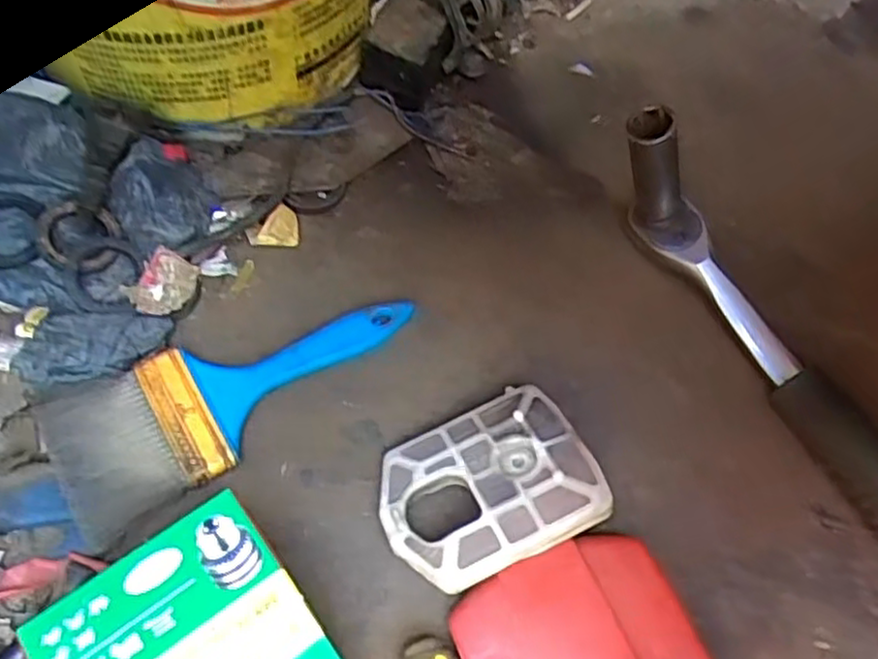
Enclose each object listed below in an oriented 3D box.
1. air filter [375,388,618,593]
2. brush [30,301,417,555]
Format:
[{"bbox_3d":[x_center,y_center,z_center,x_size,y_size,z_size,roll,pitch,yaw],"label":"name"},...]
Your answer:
[{"bbox_3d":[0.022,0.076,0.357,0.100,0.035,0.080,-19,59,-16],"label":"air filter"},{"bbox_3d":[-0.102,0.025,0.381,0.193,0.014,0.073,-30,81,-30],"label":"brush"}]

